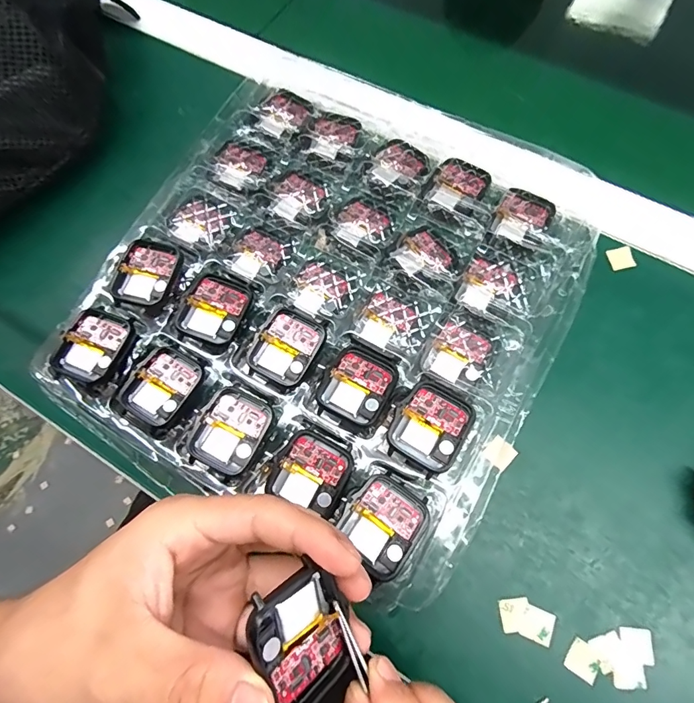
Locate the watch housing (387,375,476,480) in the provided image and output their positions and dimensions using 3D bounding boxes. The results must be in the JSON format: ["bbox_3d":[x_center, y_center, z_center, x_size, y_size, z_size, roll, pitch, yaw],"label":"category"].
[{"bbox_3d":[0.045,0.041,0.224,0.037,0.010,0.045,31,75,12],"label":"watch housing"}]

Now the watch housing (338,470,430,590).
[{"bbox_3d":[0.019,0.087,0.209,0.037,0.008,0.042,37,76,13],"label":"watch housing"}]

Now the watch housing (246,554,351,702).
[{"bbox_3d":[-0.015,0.103,0.149,0.037,0.006,0.044,-24,99,-45],"label":"watch housing"}]

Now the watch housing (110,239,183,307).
[{"bbox_3d":[-0.125,-0.049,0.261,0.036,0.007,0.042,16,73,7],"label":"watch housing"}]

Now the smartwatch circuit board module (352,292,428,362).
[{"bbox_3d":[0.028,-0.016,0.255,0.041,0.006,0.034,30,75,11],"label":"smartwatch circuit board module"}]

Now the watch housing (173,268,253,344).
[{"bbox_3d":[-0.080,-0.028,0.252,0.036,0.008,0.044,21,73,9],"label":"watch housing"}]

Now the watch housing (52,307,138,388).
[{"bbox_3d":[-0.152,-0.003,0.248,0.035,0.005,0.044,30,76,2],"label":"watch housing"}]

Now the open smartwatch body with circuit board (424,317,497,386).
[{"bbox_3d":[0.068,0.002,0.248,0.034,0.008,0.035,31,75,12],"label":"open smartwatch body with circuit board"}]

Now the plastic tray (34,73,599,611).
[{"bbox_3d":[-0.009,-0.042,0.266,0.263,0.029,0.284,24,74,10],"label":"plastic tray"}]

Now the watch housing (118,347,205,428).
[{"bbox_3d":[-0.109,0.020,0.243,0.036,0.006,0.043,28,75,11],"label":"watch housing"}]

